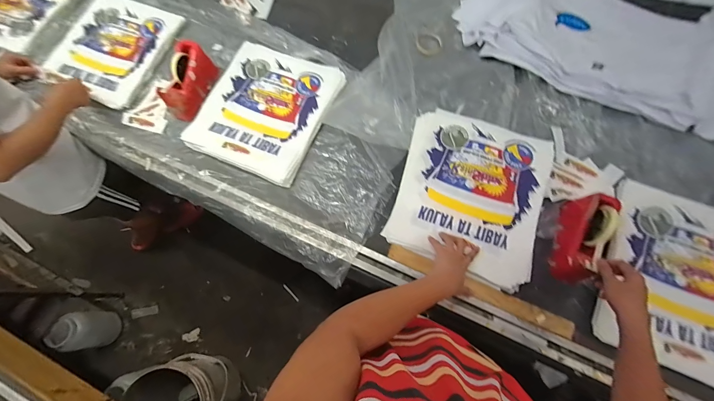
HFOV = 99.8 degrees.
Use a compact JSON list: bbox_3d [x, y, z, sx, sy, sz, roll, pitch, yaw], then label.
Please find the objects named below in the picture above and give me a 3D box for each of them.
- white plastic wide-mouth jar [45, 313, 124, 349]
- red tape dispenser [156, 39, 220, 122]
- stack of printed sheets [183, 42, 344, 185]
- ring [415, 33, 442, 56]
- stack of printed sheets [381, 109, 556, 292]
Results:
[{"bbox_3d":[-1.176,0.563,1.312,0.151,0.223,0.138,0,73,1],"label":"white plastic wide-mouth jar"},{"bbox_3d":[-0.486,-0.347,0.869,0.094,0.083,0.206,13,74,6],"label":"red tape dispenser"},{"bbox_3d":[-0.264,-0.276,0.859,0.342,0.038,0.397,22,75,8],"label":"stack of printed sheets"},{"bbox_3d":[0.227,-0.491,0.938,0.085,0.015,0.082,0,73,1],"label":"ring"},{"bbox_3d":[0.288,-0.026,0.769,0.347,0.038,0.397,18,74,7],"label":"stack of printed sheets"}]

